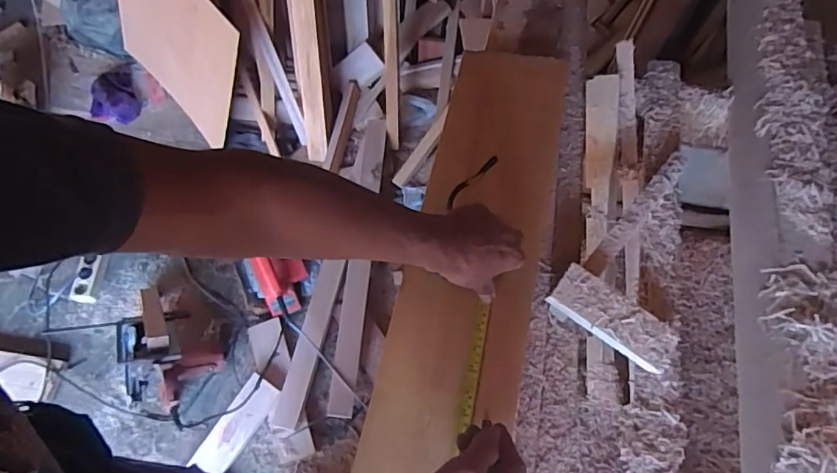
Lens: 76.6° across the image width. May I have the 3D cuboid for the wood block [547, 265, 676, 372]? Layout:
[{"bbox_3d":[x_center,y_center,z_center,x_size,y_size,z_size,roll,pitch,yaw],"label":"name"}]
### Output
[{"bbox_3d":[0.269,0.113,0.734,0.177,0.020,0.068,34,69,3],"label":"wood block"}]

